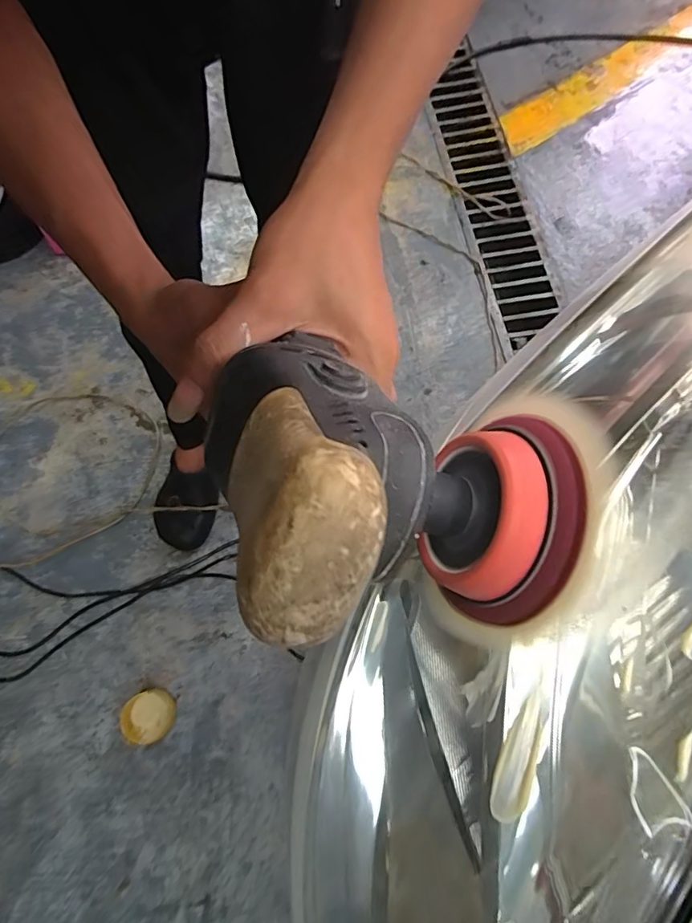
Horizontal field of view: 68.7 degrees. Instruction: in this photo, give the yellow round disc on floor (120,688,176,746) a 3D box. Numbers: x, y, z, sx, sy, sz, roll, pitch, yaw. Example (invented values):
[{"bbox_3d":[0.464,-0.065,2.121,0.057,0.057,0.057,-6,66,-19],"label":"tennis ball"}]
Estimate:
[{"bbox_3d":[-0.359,0.459,0.909,0.097,0.032,0.086,-27,73,-11],"label":"yellow round disc on floor"}]

